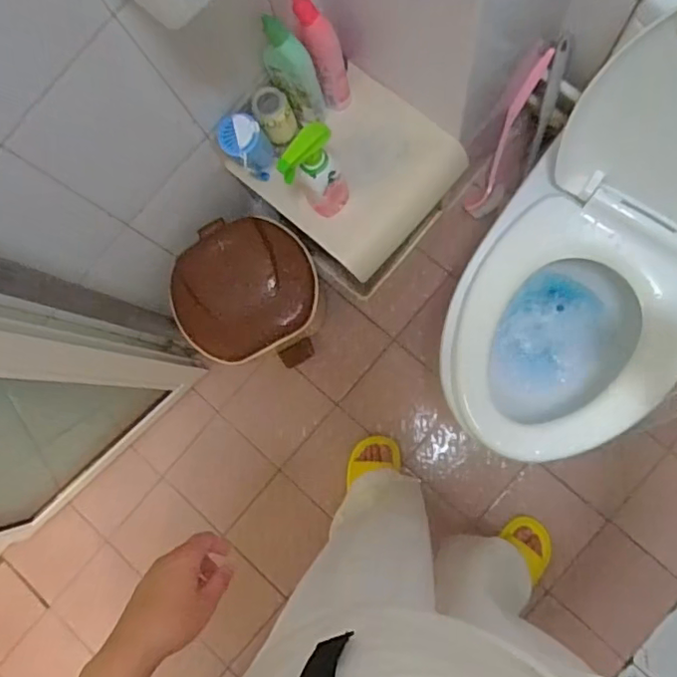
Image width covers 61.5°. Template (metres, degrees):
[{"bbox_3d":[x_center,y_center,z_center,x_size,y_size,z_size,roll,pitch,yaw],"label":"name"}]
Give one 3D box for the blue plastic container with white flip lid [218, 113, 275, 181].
[{"bbox_3d":[-0.157,-0.334,0.998,0.085,0.135,0.070,36,89,10],"label":"blue plastic container with white flip lid"}]

